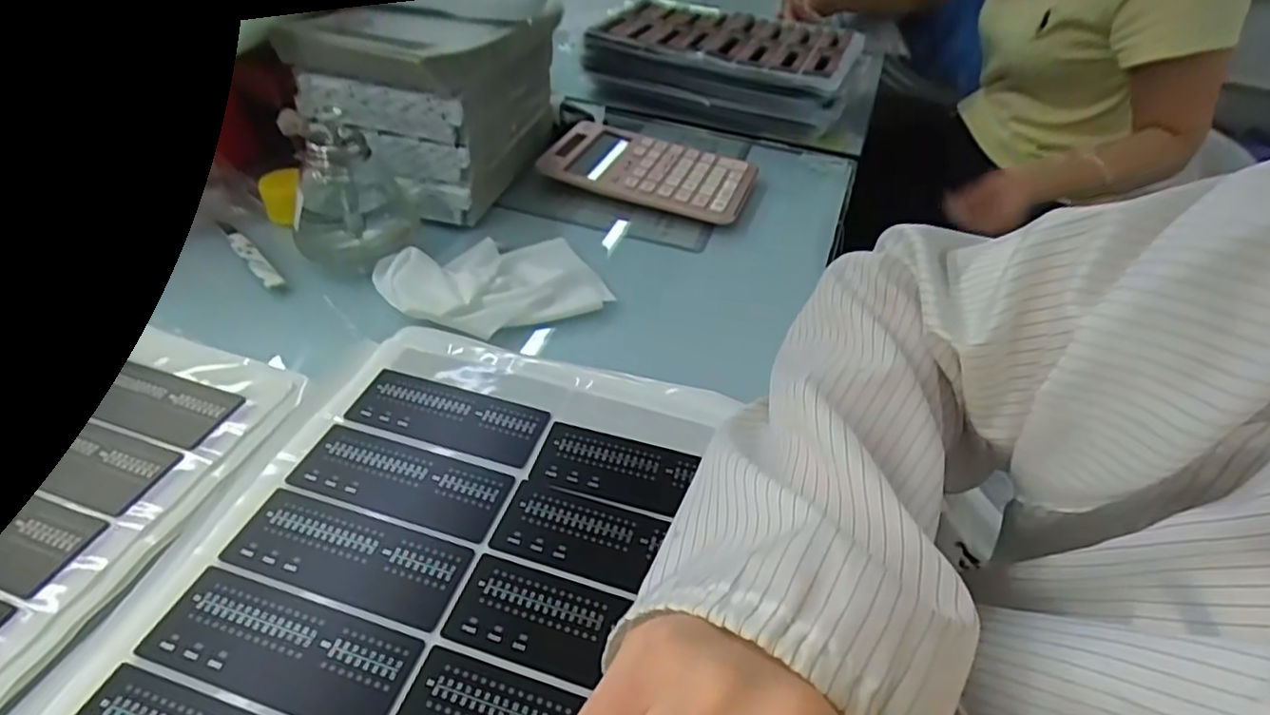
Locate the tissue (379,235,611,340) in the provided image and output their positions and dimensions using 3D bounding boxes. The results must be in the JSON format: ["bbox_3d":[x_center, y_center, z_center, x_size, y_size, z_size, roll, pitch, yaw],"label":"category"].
[{"bbox_3d":[-0.096,-0.050,0.440,0.139,0.028,0.099,-19,47,-27],"label":"tissue"}]

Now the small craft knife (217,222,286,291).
[{"bbox_3d":[-0.273,-0.073,0.452,0.012,0.007,0.093,-30,53,-35],"label":"small craft knife"}]

